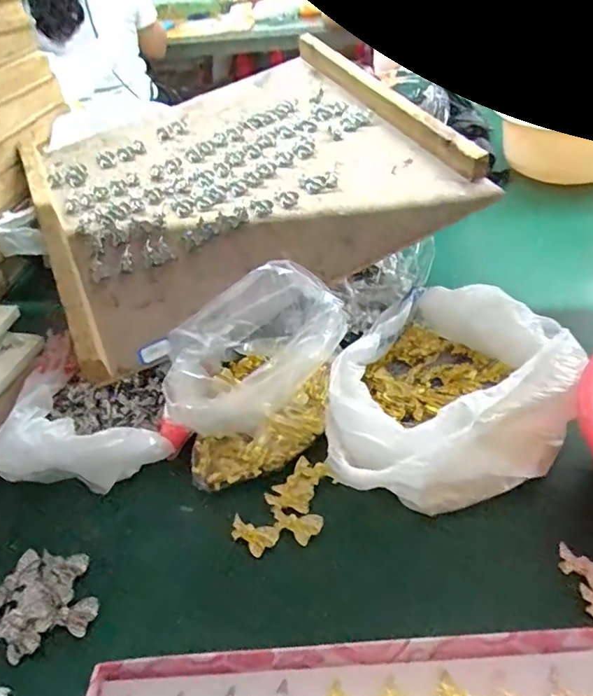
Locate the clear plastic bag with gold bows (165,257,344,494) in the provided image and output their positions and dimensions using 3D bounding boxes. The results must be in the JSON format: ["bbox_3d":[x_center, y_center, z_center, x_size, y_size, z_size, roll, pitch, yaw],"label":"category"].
[{"bbox_3d":[-0.028,0.014,0.384,0.134,0.100,0.101,-24,42,-21],"label":"clear plastic bag with gold bows"}]

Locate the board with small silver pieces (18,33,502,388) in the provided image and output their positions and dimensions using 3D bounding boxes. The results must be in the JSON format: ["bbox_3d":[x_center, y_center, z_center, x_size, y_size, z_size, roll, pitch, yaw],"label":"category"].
[{"bbox_3d":[-0.069,-0.192,0.561,0.395,0.047,0.389,-26,54,-10],"label":"board with small silver pieces"}]

